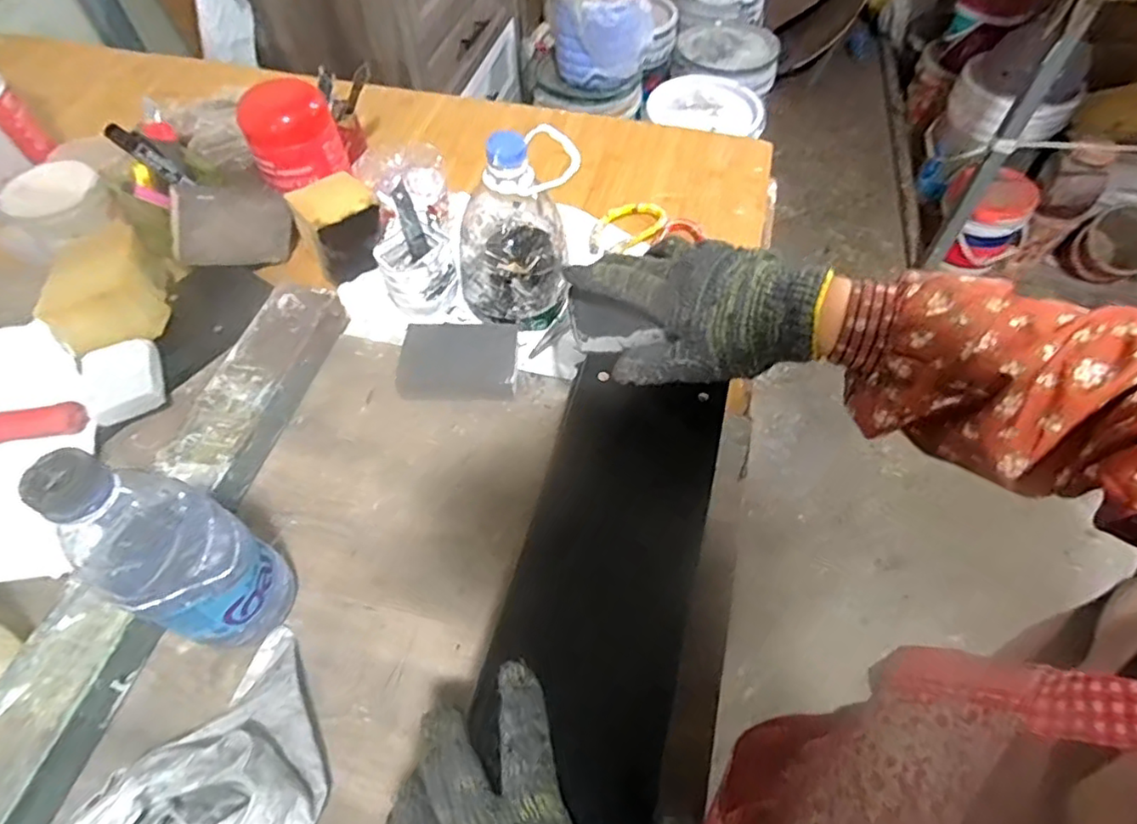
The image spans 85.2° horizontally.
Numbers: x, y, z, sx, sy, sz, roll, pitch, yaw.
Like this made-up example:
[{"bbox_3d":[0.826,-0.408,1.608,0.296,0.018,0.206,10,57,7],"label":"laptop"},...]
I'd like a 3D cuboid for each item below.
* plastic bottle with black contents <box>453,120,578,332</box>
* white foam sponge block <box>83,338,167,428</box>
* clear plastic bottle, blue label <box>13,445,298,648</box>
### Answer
[{"bbox_3d":[-0.043,-0.165,0.543,0.096,0.157,0.102,1,56,1],"label":"plastic bottle with black contents"},{"bbox_3d":[-0.367,-0.027,0.512,0.056,0.022,0.067,-25,59,-16],"label":"white foam sponge block"},{"bbox_3d":[-0.213,0.083,0.349,0.051,0.189,0.052,-16,57,-10],"label":"clear plastic bottle, blue label"}]

